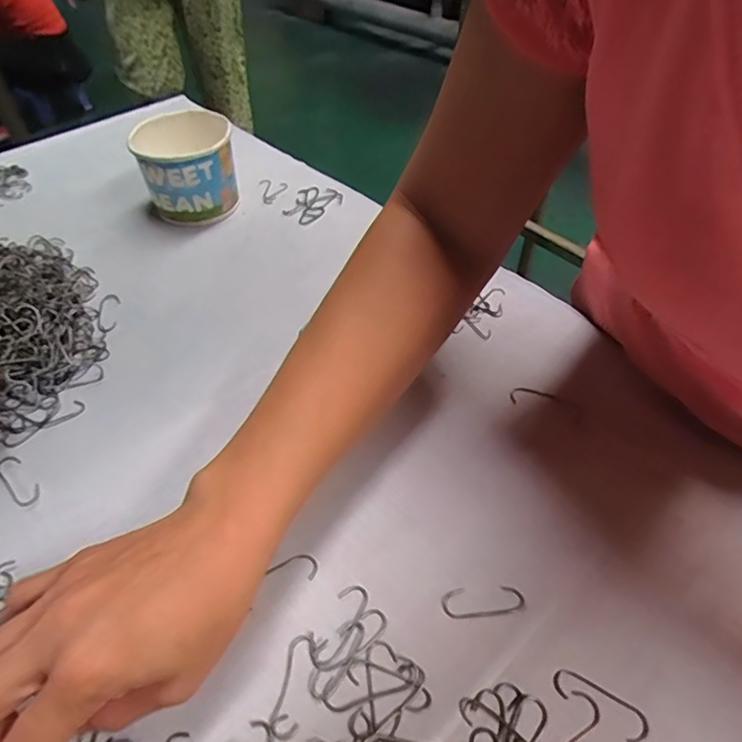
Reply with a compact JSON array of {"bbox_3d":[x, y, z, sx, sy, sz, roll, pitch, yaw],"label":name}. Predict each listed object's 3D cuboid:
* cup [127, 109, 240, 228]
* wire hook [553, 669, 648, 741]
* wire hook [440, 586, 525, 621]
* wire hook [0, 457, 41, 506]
[{"bbox_3d":[-0.171,-0.190,0.527,0.082,0.076,0.087,0,47,0],"label":"cup"},{"bbox_3d":[0.107,0.155,0.260,0.043,0.004,0.015,27,53,23],"label":"wire hook"},{"bbox_3d":[0.059,0.120,0.293,0.043,0.004,0.016,-5,47,-4],"label":"wire hook"},{"bbox_3d":[-0.219,0.067,0.344,0.045,0.004,0.015,35,56,28],"label":"wire hook"}]

